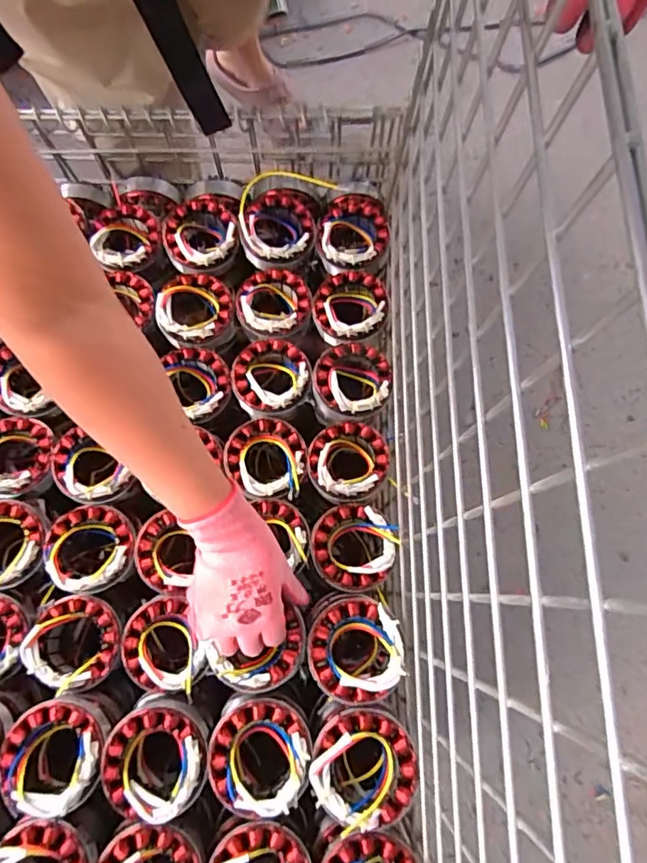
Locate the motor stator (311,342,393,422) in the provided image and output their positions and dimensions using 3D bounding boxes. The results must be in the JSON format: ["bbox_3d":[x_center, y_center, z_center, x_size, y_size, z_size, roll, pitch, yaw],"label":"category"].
[{"bbox_3d":[0.031,-0.051,0.622,0.085,0.082,0.086,0,75,0],"label":"motor stator"}]

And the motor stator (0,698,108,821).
[{"bbox_3d":[-0.233,0.278,0.471,0.084,0.037,0.084,0,75,0],"label":"motor stator"}]

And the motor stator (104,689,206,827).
[{"bbox_3d":[-0.141,0.279,0.467,0.086,0.044,0.090,0,75,0],"label":"motor stator"}]

